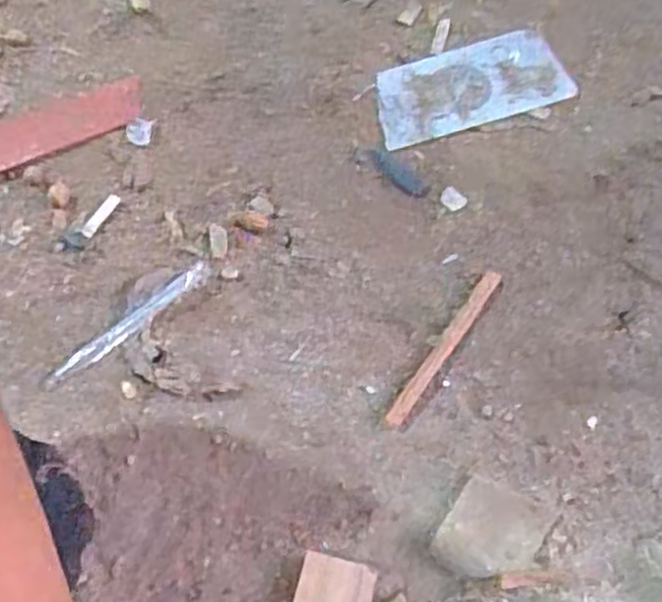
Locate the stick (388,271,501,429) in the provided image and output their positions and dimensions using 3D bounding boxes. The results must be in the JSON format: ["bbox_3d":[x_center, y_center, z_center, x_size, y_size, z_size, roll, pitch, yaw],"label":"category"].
[{"bbox_3d":[0.067,0.025,0.439,0.010,0.004,0.117,29,67,19],"label":"stick"}]

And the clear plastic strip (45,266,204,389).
[{"bbox_3d":[-0.122,0.012,0.455,0.115,0.010,0.013,-37,64,-16],"label":"clear plastic strip"}]

